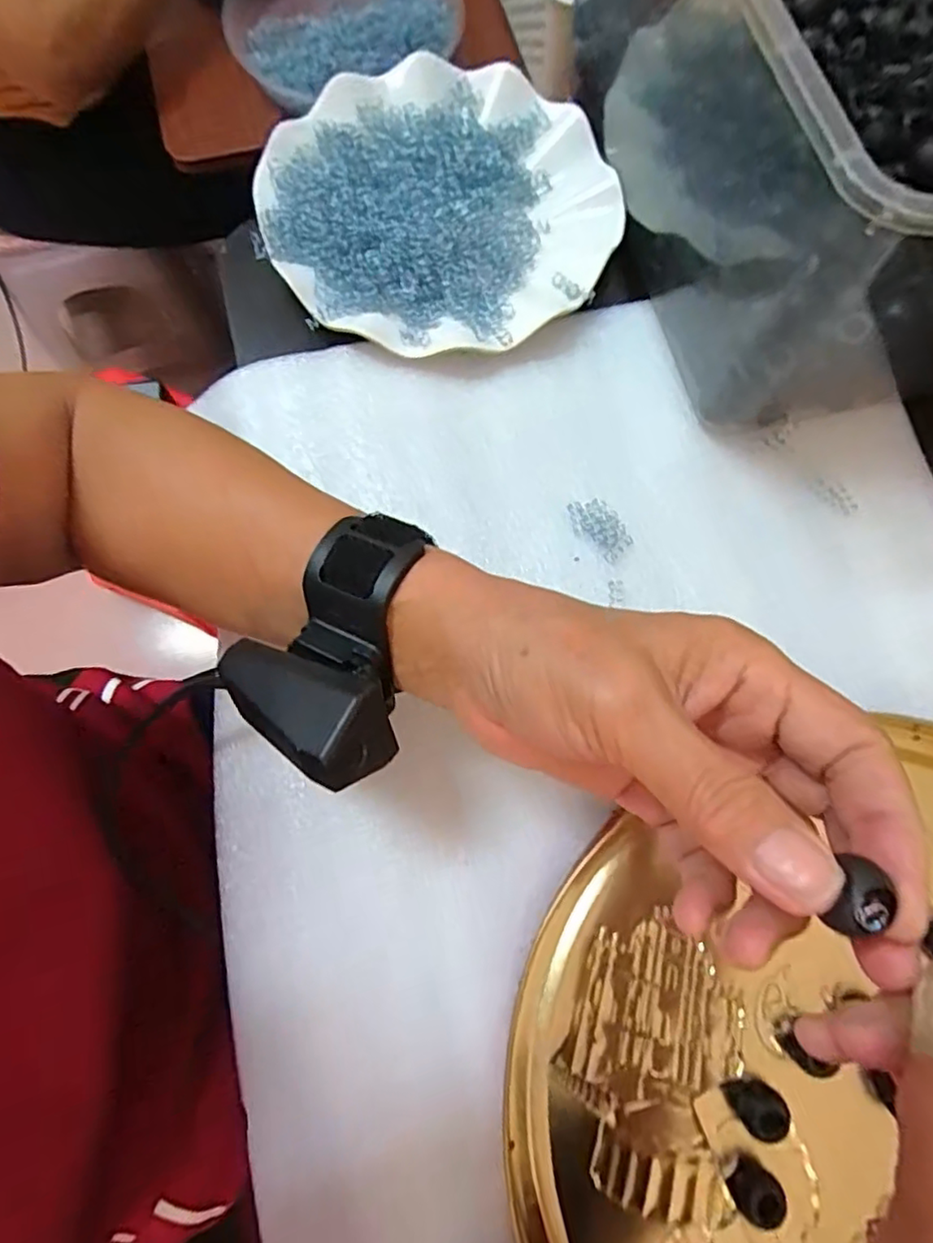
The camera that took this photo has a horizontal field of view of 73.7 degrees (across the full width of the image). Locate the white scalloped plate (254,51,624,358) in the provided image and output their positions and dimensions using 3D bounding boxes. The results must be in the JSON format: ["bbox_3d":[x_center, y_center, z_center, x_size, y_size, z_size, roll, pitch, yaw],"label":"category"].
[{"bbox_3d":[-0.015,-0.225,0.330,0.179,0.018,0.181,-28,79,-6],"label":"white scalloped plate"}]

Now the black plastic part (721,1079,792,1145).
[{"bbox_3d":[0.111,0.186,0.237,0.018,0.012,0.017,0,77,0],"label":"black plastic part"}]

